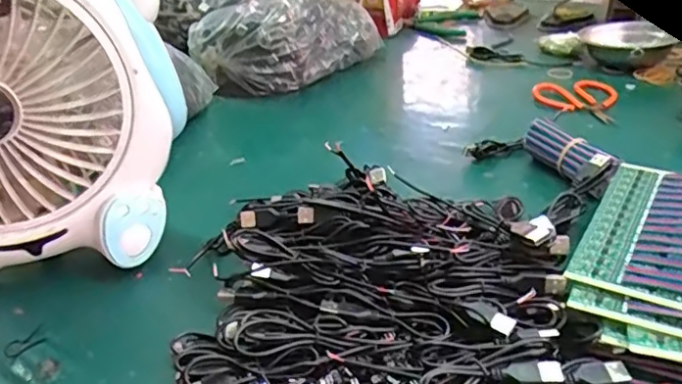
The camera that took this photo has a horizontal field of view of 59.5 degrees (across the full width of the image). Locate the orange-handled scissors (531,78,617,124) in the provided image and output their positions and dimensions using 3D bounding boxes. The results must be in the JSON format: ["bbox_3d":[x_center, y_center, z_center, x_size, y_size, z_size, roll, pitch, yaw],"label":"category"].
[{"bbox_3d":[0.278,-0.108,0.699,0.091,0.009,0.109,-1,31,7],"label":"orange-handled scissors"}]

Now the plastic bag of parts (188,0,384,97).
[{"bbox_3d":[-0.083,-0.218,0.837,0.155,0.118,0.224,22,40,38],"label":"plastic bag of parts"}]

